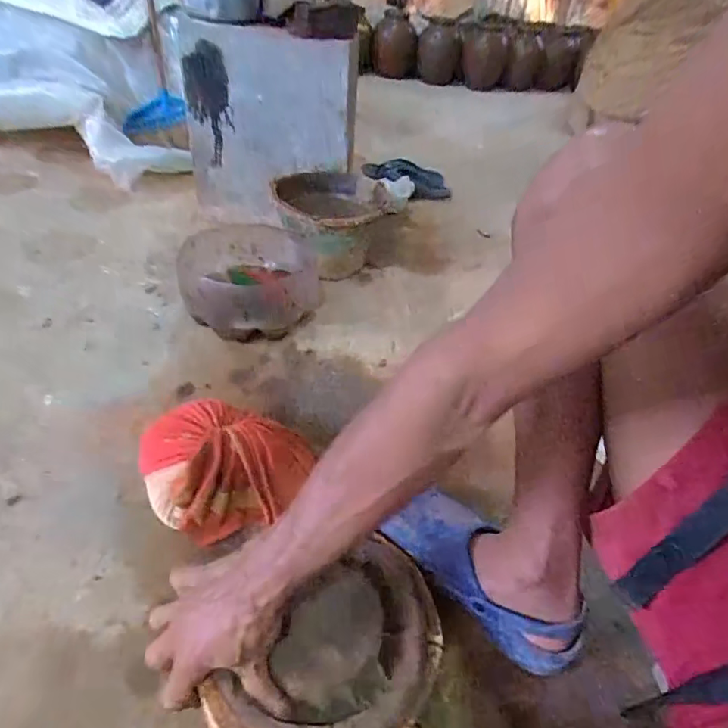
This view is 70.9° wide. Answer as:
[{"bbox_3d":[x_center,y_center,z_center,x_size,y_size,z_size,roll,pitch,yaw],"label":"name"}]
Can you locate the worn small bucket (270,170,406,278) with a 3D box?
[{"bbox_3d":[-0.060,-0.303,1.124,0.256,0.158,0.255,-4,41,-13],"label":"worn small bucket"}]

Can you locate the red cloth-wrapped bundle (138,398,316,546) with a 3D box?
[{"bbox_3d":[-0.190,0.127,0.644,0.194,0.101,0.157,36,47,30],"label":"red cloth-wrapped bundle"}]

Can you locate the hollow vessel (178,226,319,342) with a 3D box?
[{"bbox_3d":[-0.204,-0.161,0.966,0.262,0.120,0.243,-4,41,-13],"label":"hollow vessel"}]

